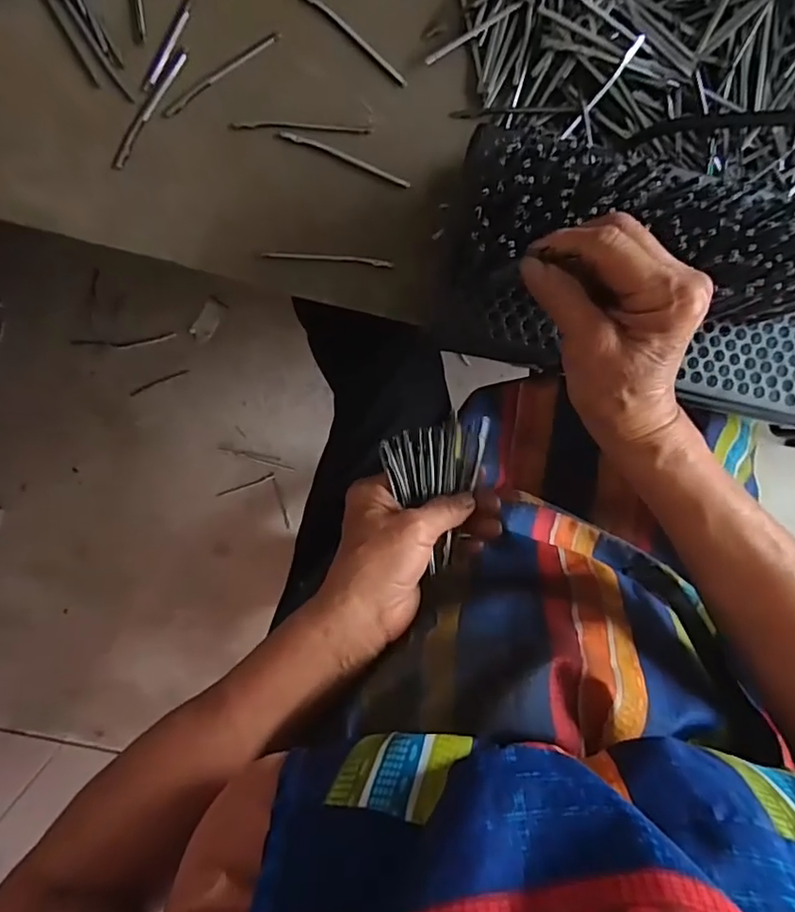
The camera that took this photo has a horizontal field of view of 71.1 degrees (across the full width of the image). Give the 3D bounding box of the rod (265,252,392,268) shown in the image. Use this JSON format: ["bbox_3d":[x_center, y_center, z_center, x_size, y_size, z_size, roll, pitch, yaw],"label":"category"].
[{"bbox_3d":[-0.056,-0.160,0.450,0.103,0.006,0.007,4,98,-4],"label":"rod"}]

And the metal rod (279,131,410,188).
[{"bbox_3d":[-0.041,-0.235,0.439,0.106,0.004,0.008,20,97,-6],"label":"metal rod"}]

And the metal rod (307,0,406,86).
[{"bbox_3d":[-0.035,-0.325,0.430,0.106,0.004,0.007,39,94,-8],"label":"metal rod"}]

